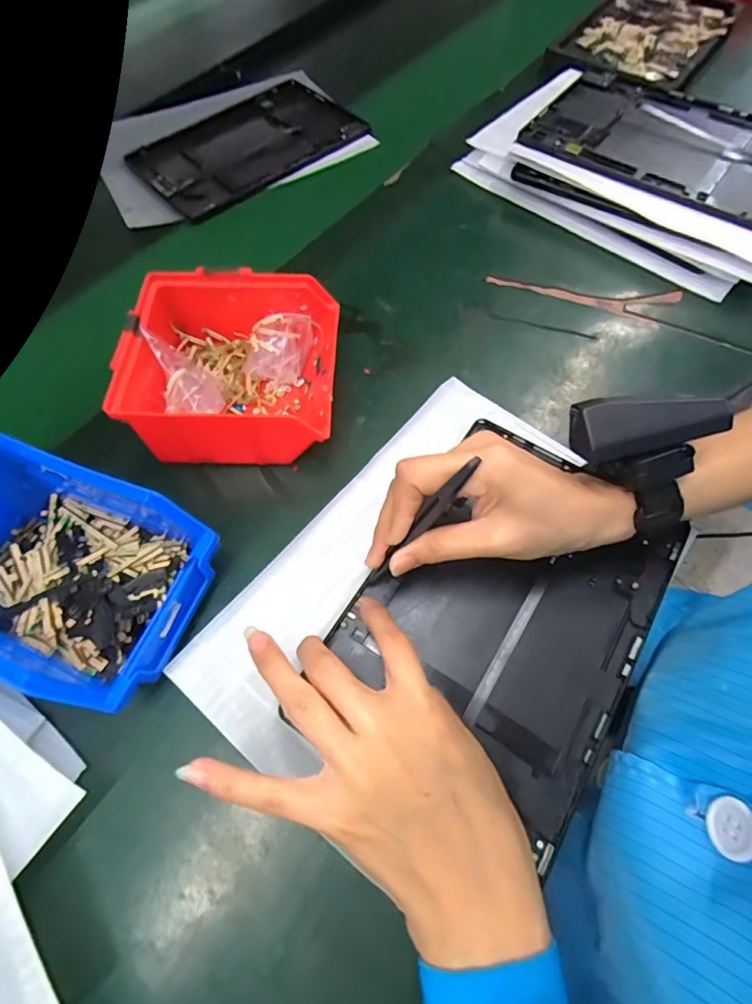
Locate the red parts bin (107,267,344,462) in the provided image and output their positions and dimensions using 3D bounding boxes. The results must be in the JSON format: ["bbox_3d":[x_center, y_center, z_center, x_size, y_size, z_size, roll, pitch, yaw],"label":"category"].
[{"bbox_3d":[-0.095,-0.089,0.328,0.132,0.070,0.122,2,64,3],"label":"red parts bin"}]

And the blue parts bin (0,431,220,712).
[{"bbox_3d":[-0.179,0.040,0.266,0.148,0.072,0.106,19,66,11],"label":"blue parts bin"}]

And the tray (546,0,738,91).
[{"bbox_3d":[0.321,-0.565,0.564,0.167,0.027,0.291,29,67,18],"label":"tray"}]

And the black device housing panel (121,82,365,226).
[{"bbox_3d":[-0.140,-0.400,0.523,0.235,0.016,0.175,-38,68,-15],"label":"black device housing panel"}]

